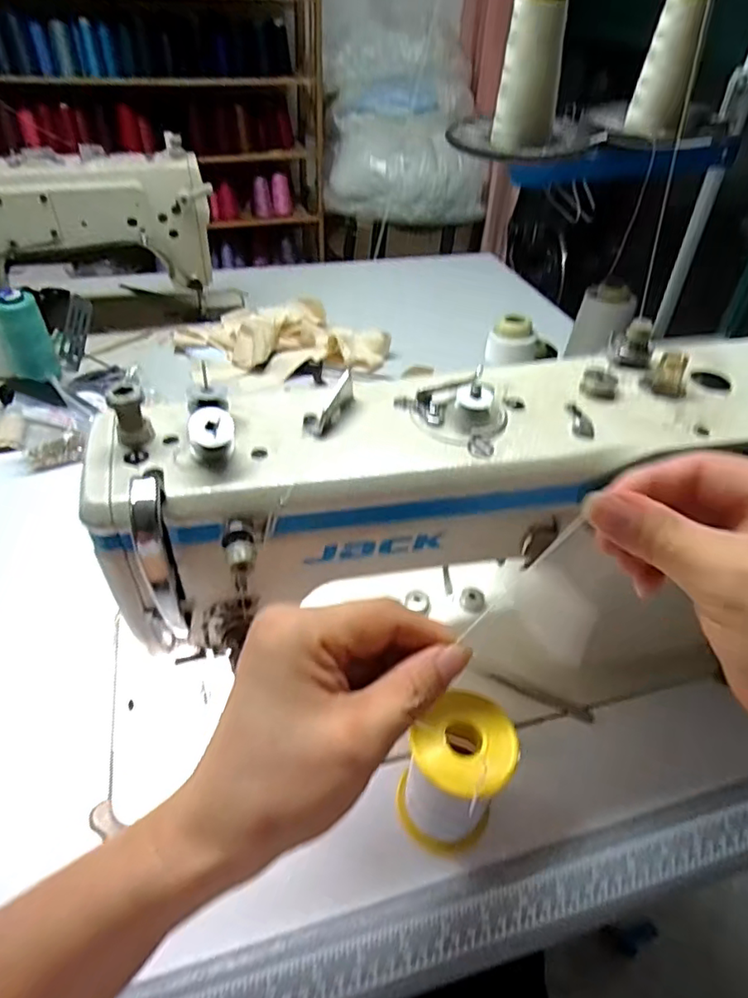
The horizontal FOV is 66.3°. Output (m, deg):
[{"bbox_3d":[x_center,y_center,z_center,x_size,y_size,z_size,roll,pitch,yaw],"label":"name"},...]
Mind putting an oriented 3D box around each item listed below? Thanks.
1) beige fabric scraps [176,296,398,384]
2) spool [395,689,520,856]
[{"bbox_3d":[-0.127,-0.225,0.800,0.271,0.056,0.162,-10,43,-15],"label":"beige fabric scraps"},{"bbox_3d":[0.049,0.167,0.347,0.061,0.092,0.066,30,47,26],"label":"spool"}]

